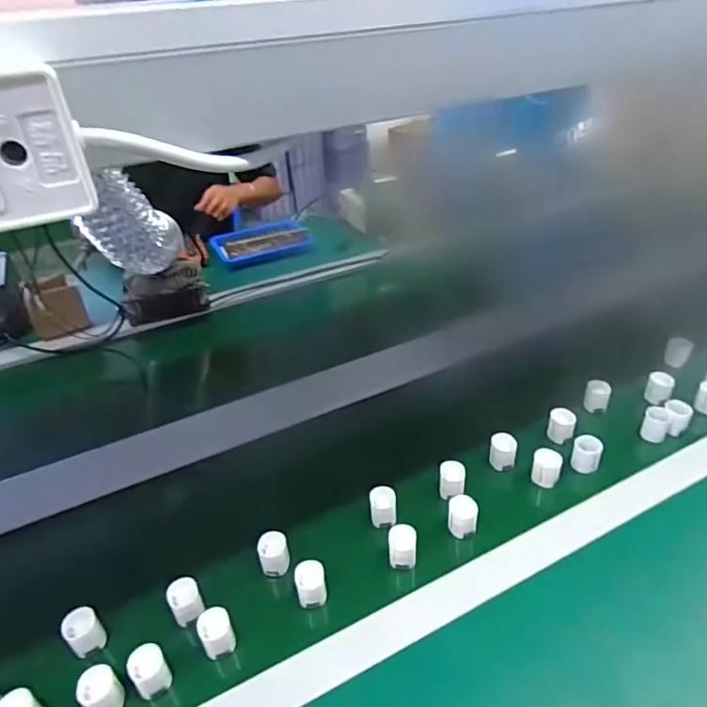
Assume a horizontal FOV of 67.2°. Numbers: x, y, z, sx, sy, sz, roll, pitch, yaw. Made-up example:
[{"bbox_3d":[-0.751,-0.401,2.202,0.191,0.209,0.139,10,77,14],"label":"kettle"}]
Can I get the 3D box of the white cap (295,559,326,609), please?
[{"bbox_3d":[-0.042,0.229,0.529,0.028,0.036,0.029,-2,35,2],"label":"white cap"}]

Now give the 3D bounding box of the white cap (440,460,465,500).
[{"bbox_3d":[0.116,0.149,0.625,0.028,0.033,0.031,3,36,10],"label":"white cap"}]

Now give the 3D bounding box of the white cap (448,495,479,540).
[{"bbox_3d":[0.120,0.178,0.583,0.031,0.027,0.036,4,36,11],"label":"white cap"}]

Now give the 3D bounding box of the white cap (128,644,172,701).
[{"bbox_3d":[-0.179,0.282,0.472,0.028,0.042,0.028,-2,35,2],"label":"white cap"}]

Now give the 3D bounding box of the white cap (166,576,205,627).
[{"bbox_3d":[-0.164,0.242,0.520,0.028,0.032,0.030,-2,35,2],"label":"white cap"}]

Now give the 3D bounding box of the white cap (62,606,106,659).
[{"bbox_3d":[-0.255,0.264,0.505,0.028,0.042,0.024,-31,44,-33],"label":"white cap"}]

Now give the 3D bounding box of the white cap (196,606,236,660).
[{"bbox_3d":[-0.128,0.258,0.495,0.029,0.028,0.033,-16,37,-17],"label":"white cap"}]

